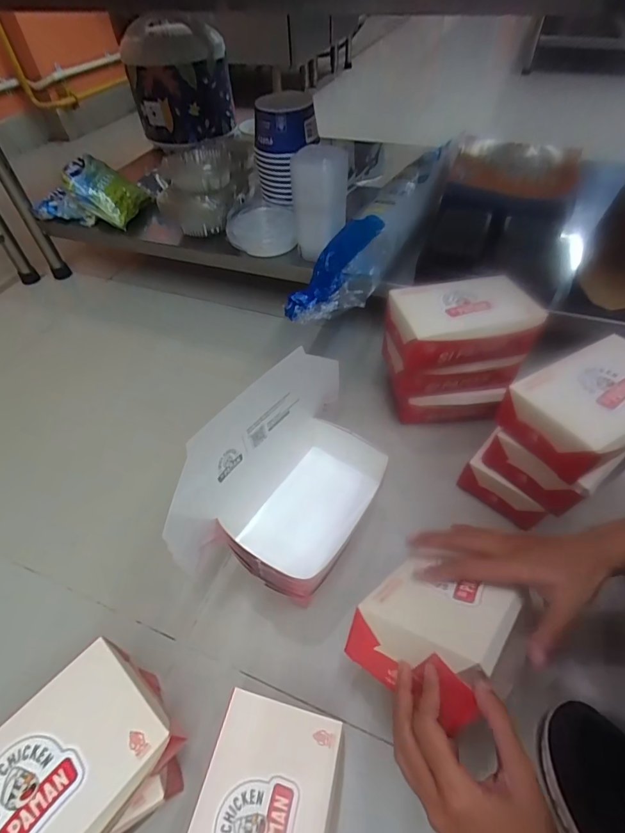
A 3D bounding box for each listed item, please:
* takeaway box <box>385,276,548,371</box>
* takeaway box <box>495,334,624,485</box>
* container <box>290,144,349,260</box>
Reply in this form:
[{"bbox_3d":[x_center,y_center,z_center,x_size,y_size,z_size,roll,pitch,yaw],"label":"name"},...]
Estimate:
[{"bbox_3d":[0.200,-0.129,0.558,0.184,0.068,0.105,-8,51,-4],"label":"takeaway box"},{"bbox_3d":[0.318,-0.015,0.459,0.177,0.064,0.113,-22,53,-14],"label":"takeaway box"},{"bbox_3d":[0.014,-0.351,0.681,0.088,0.169,0.070,3,51,6],"label":"container"}]

